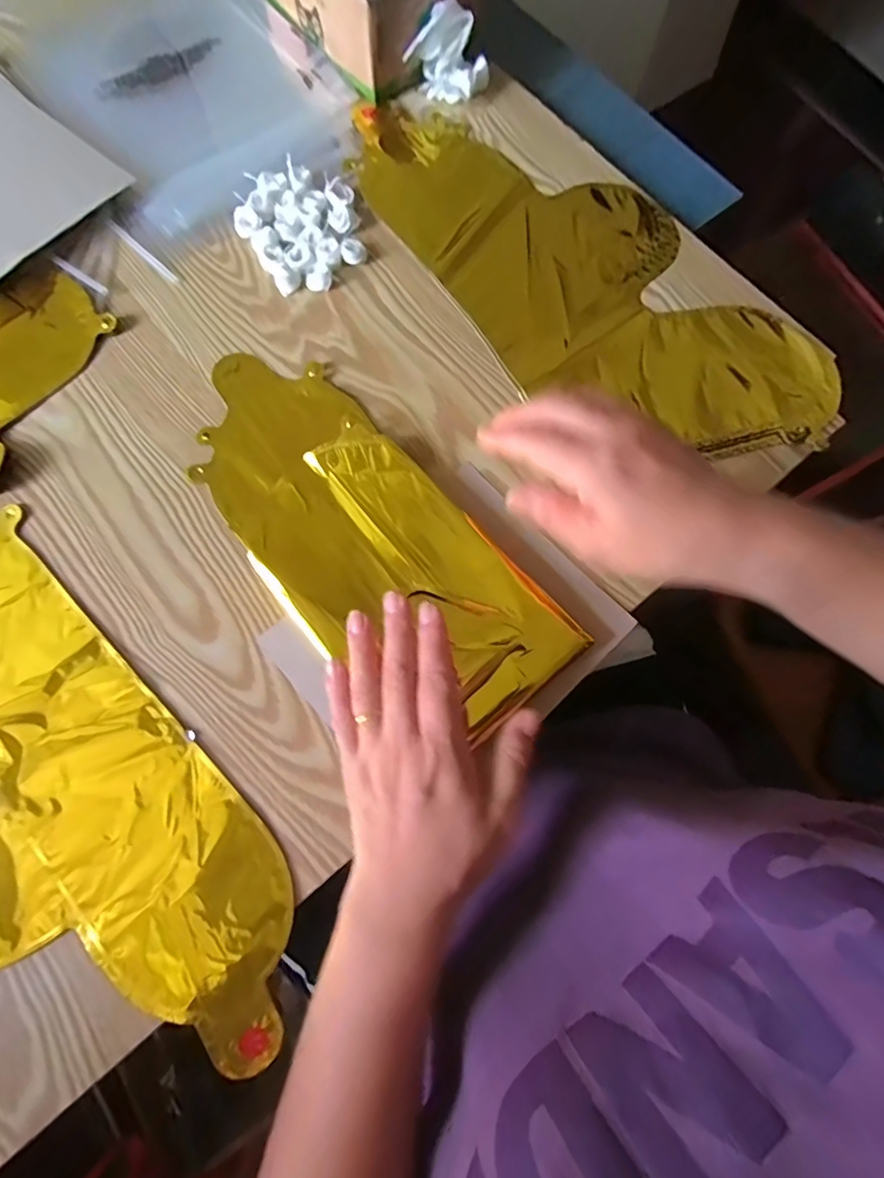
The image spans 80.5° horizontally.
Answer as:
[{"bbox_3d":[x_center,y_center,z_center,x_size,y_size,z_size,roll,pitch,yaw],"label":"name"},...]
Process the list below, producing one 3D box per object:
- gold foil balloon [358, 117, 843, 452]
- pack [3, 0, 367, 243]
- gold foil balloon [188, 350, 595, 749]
[{"bbox_3d":[0.106,-0.258,0.421,0.192,0.008,0.430,-39,79,-11],"label":"gold foil balloon"},{"bbox_3d":[-0.226,-0.448,0.459,0.231,0.013,0.285,-38,79,-11],"label":"pack"},{"bbox_3d":[-0.058,-0.040,0.354,0.317,0.012,0.134,41,77,12],"label":"gold foil balloon"}]

